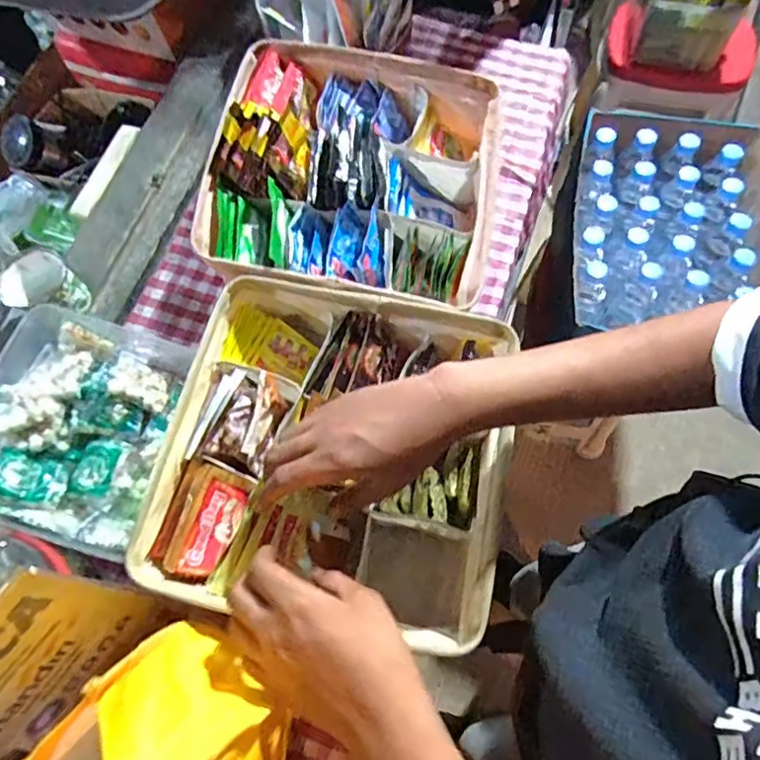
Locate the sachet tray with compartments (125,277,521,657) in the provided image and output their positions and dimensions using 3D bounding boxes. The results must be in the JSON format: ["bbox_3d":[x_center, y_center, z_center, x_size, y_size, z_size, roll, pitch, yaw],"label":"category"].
[{"bbox_3d":[-0.036,0.073,0.506,0.282,0.114,0.285,9,69,6],"label":"sachet tray with compartments"}]

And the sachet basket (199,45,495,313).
[{"bbox_3d":[-0.027,-0.206,0.586,0.272,0.100,0.270,8,69,6],"label":"sachet basket"}]

